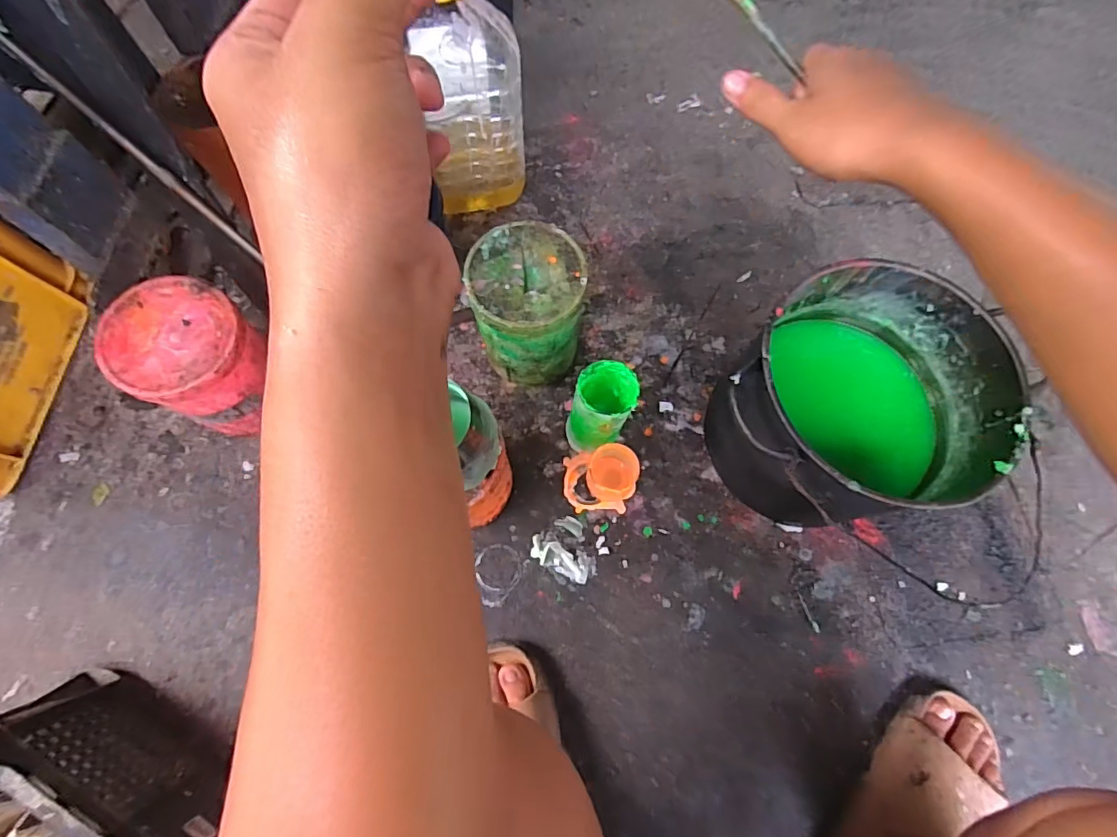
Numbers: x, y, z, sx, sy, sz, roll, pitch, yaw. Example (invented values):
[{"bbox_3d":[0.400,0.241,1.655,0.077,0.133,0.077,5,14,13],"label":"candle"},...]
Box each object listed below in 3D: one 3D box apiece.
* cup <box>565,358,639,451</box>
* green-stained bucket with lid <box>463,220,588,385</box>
[{"bbox_3d":[0.051,-0.009,0.651,0.065,0.136,0.075,23,74,6],"label":"cup"},{"bbox_3d":[-0.036,-0.129,0.661,0.126,0.183,0.132,1,73,-2],"label":"green-stained bucket with lid"}]

